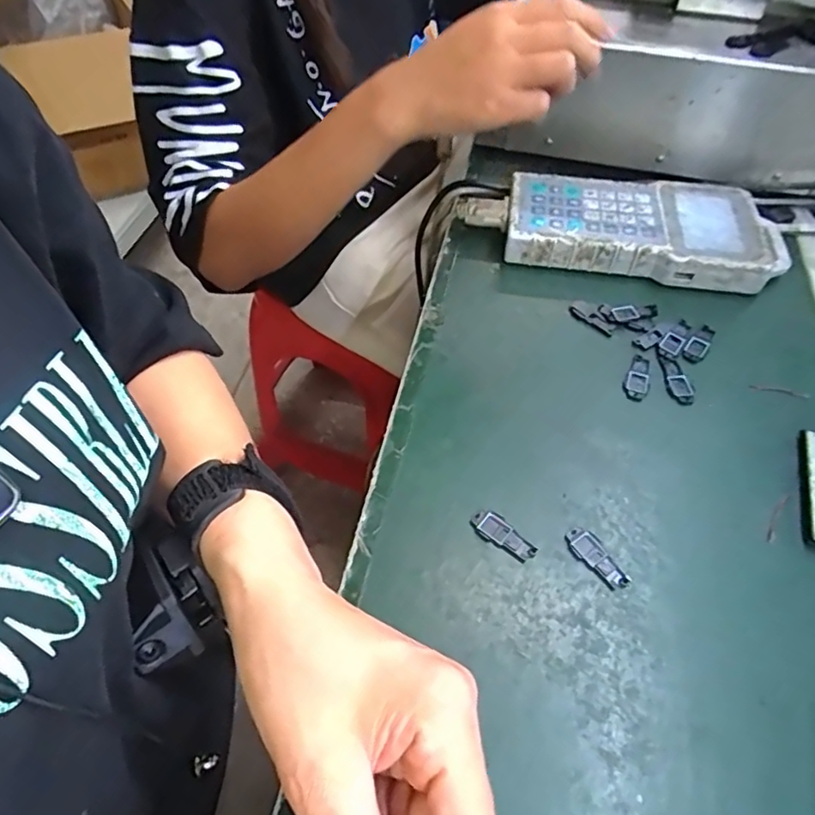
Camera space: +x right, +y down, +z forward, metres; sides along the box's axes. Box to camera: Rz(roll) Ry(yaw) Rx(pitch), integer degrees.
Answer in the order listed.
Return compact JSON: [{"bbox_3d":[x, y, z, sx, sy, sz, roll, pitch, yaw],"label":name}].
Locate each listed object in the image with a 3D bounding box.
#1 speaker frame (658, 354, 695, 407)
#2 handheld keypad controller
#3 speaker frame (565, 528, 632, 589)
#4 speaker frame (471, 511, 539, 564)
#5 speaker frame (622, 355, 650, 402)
[{"bbox_3d":[0.188,-0.020,0.407,0.015,0.005,0.044,-3,53,-2],"label":"speaker frame"},{"bbox_3d":[0.195,-0.150,0.481,0.220,0.035,0.104,6,53,5],"label":"handheld keypad controller"},{"bbox_3d":[0.108,0.084,0.328,0.016,0.004,0.040,-33,59,-22],"label":"speaker frame"},{"bbox_3d":[0.056,0.073,0.335,0.040,0.004,0.016,30,59,21],"label":"speaker frame"},{"bbox_3d":[0.162,-0.022,0.406,0.017,0.004,0.040,23,56,17],"label":"speaker frame"}]

